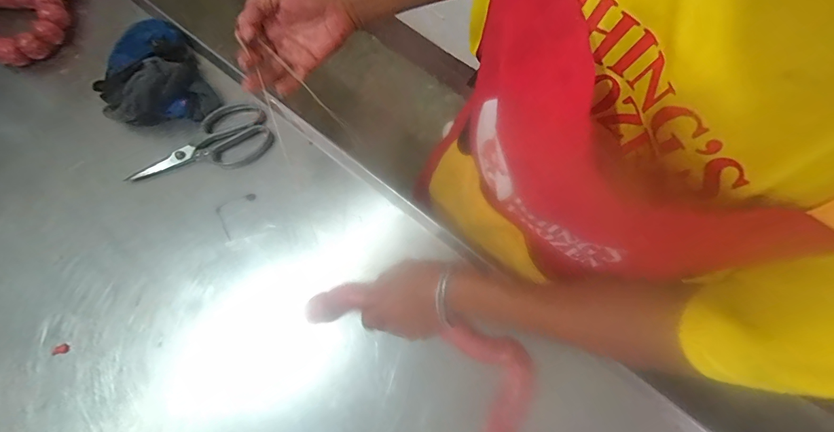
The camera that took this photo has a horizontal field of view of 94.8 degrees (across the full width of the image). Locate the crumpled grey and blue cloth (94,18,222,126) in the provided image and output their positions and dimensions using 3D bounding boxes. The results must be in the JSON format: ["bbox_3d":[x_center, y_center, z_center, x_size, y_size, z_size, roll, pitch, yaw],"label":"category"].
[{"bbox_3d":[-0.388,-0.202,0.545,0.144,0.051,0.189,-30,73,-8],"label":"crumpled grey and blue cloth"}]

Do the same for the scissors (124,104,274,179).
[{"bbox_3d":[-0.297,-0.086,0.530,0.195,0.021,0.087,-32,76,-8],"label":"scissors"}]

